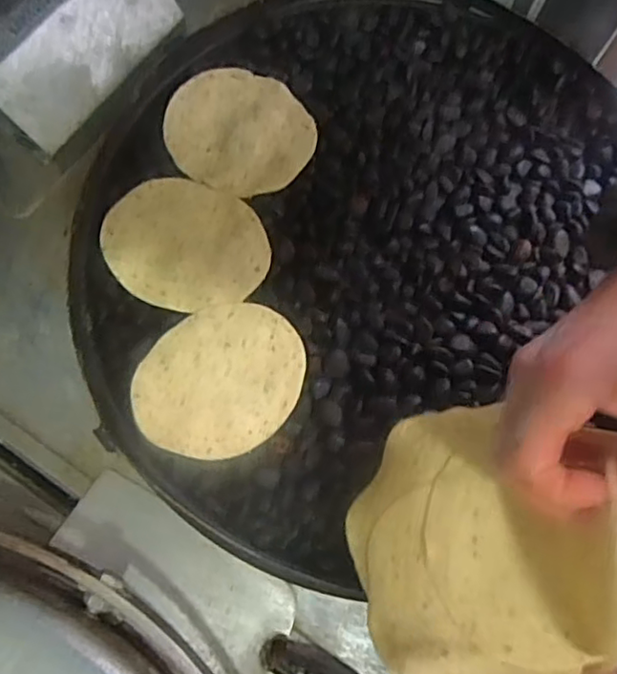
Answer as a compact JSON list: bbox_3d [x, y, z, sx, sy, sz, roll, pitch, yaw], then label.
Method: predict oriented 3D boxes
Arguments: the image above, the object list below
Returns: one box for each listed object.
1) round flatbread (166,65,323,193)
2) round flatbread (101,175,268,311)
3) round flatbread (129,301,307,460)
[{"bbox_3d":[-0.063,-0.190,0.578,0.130,0.009,0.117,33,80,6],"label":"round flatbread"},{"bbox_3d":[-0.104,-0.080,0.537,0.138,0.011,0.113,25,79,5],"label":"round flatbread"},{"bbox_3d":[-0.071,0.034,0.512,0.125,0.012,0.127,2,73,-8],"label":"round flatbread"}]

